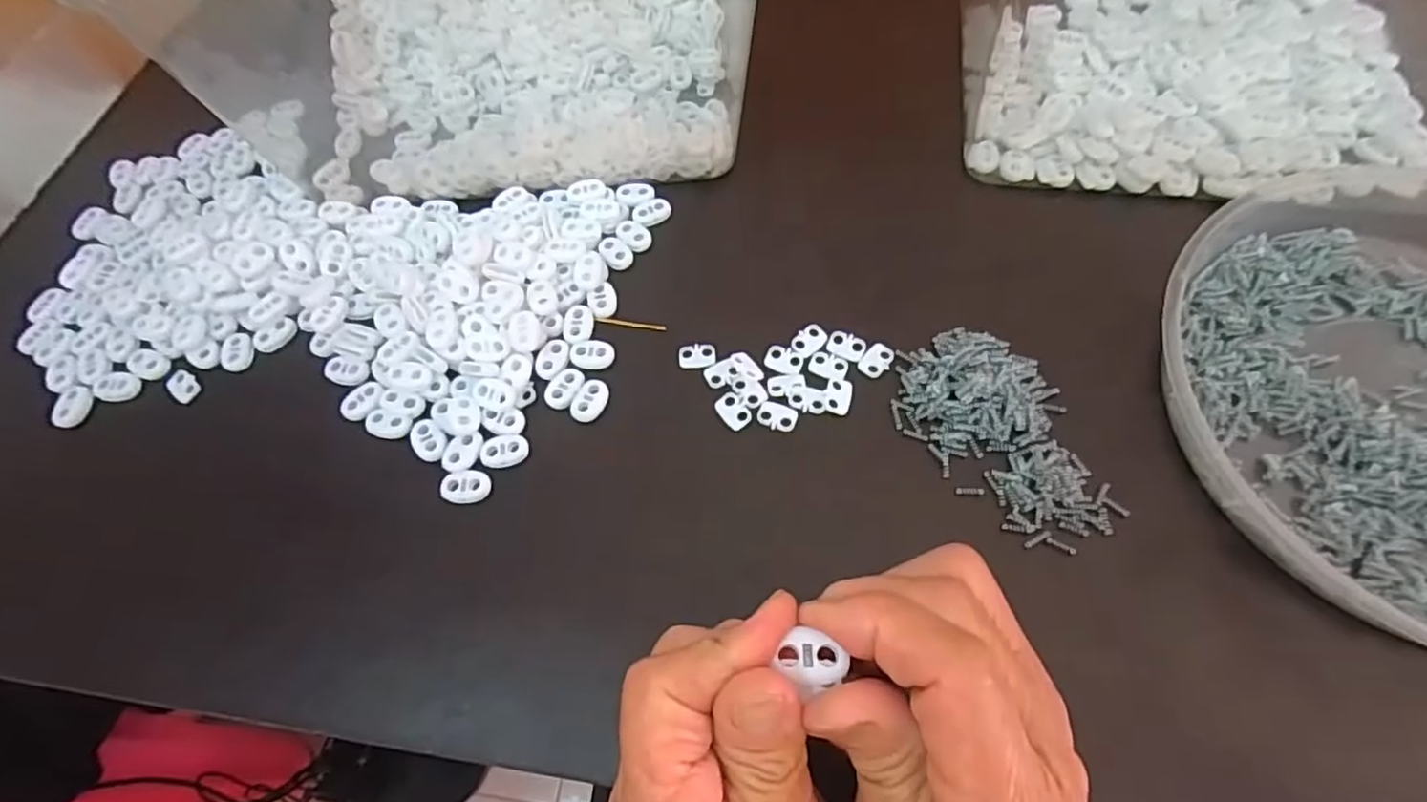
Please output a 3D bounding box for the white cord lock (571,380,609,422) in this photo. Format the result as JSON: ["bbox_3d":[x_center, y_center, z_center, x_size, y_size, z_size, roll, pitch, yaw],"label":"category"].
[{"bbox_3d":[-0.061,-0.001,0.328,0.015,0.004,0.023,18,66,12],"label":"white cord lock"}]

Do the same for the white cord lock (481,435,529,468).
[{"bbox_3d":[-0.099,0.024,0.318,0.022,0.004,0.016,-14,63,-3],"label":"white cord lock"}]

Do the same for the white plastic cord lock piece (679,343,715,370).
[{"bbox_3d":[-0.008,-0.024,0.339,0.019,0.004,0.015,-3,63,2],"label":"white plastic cord lock piece"}]

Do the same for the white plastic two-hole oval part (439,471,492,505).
[{"bbox_3d":[-0.116,0.040,0.311,0.021,0.004,0.016,-4,63,2],"label":"white plastic two-hole oval part"}]

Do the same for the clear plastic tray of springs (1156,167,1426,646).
[{"bbox_3d":[0.322,-0.012,0.291,0.226,0.039,0.239,35,70,19],"label":"clear plastic tray of springs"}]

